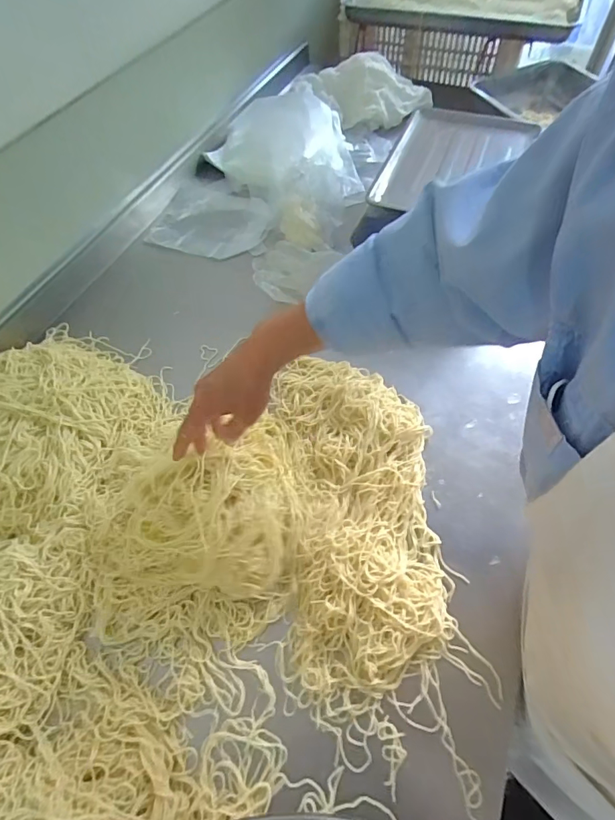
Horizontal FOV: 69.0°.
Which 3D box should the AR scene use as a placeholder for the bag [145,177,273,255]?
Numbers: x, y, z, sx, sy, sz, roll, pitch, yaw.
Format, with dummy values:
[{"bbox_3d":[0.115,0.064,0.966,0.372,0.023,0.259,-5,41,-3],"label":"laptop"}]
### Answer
[{"bbox_3d":[-0.187,-0.394,0.915,0.220,0.035,0.239,8,58,7],"label":"bag"}]

